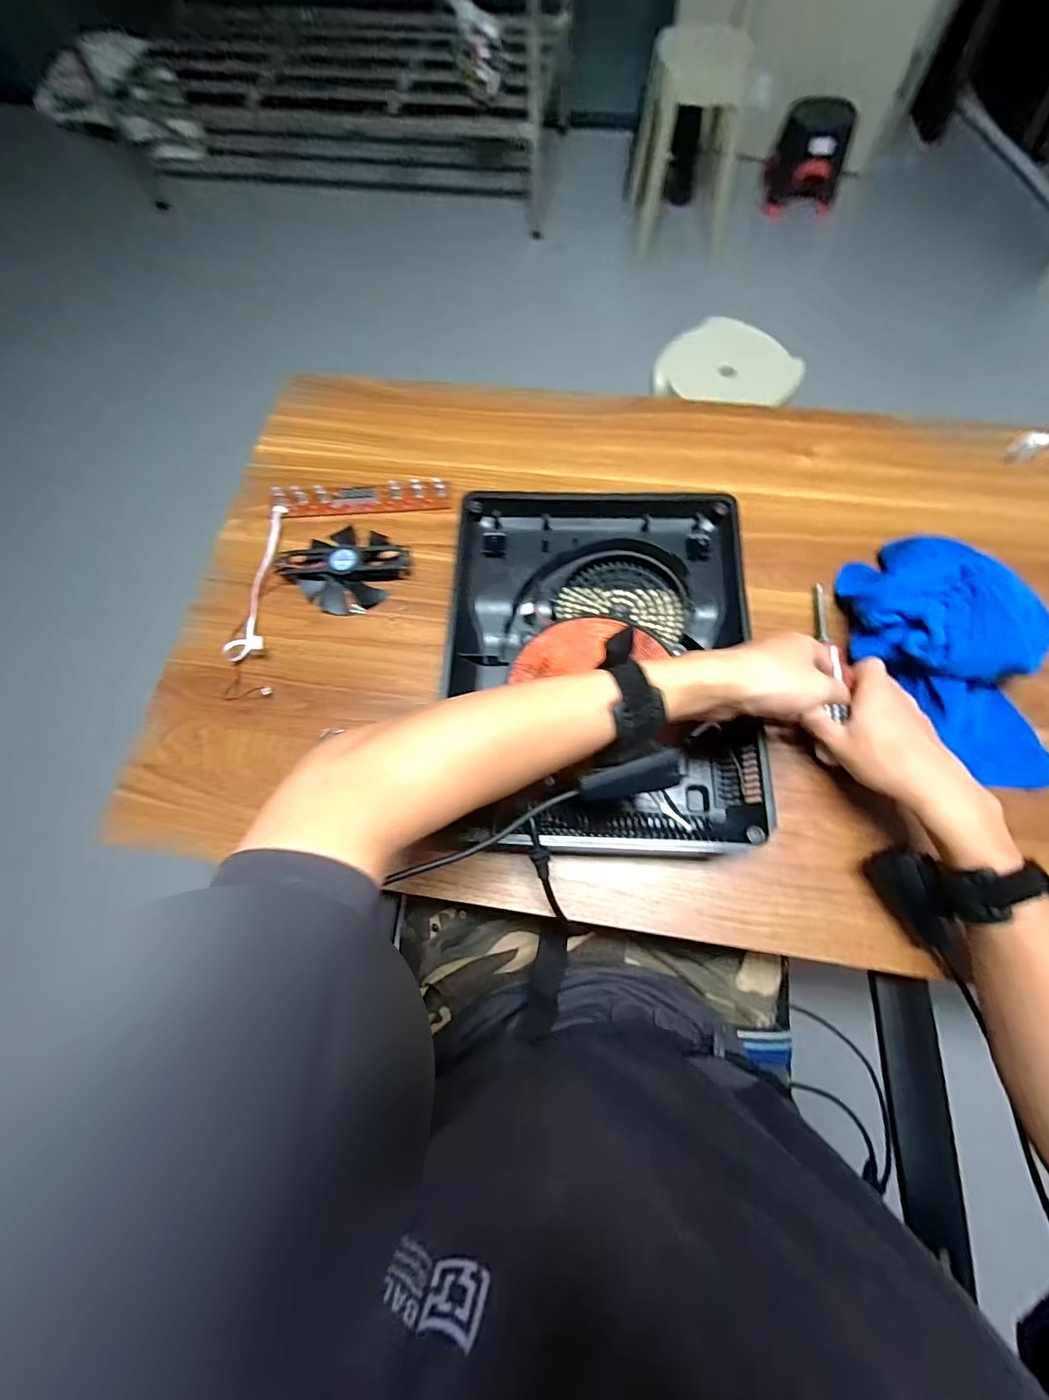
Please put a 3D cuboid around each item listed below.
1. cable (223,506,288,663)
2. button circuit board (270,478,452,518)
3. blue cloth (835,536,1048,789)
[{"bbox_3d":[-0.275,-0.128,0.542,0.028,0.017,0.187,1,69,2],"label":"cable"},{"bbox_3d":[-0.180,-0.227,0.577,0.191,0.017,0.036,-4,69,1],"label":"button circuit board"},{"bbox_3d":[0.405,-0.054,0.464,0.151,0.080,0.247,-37,72,-11],"label":"blue cloth"}]

